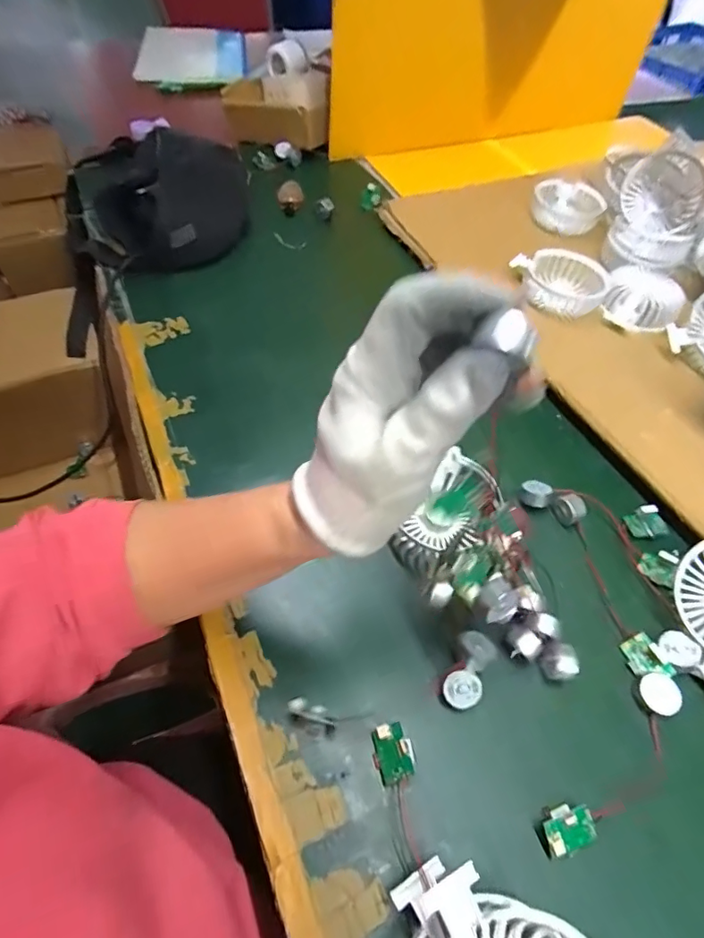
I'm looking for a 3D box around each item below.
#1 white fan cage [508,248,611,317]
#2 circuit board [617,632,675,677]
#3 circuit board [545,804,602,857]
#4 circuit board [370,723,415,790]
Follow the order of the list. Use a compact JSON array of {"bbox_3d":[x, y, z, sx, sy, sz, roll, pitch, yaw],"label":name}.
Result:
[{"bbox_3d":[0.227,-0.205,0.562,0.101,0.039,0.094,1,53,-2],"label":"white fan cage"},{"bbox_3d":[0.198,0.128,0.341,0.022,0.004,0.030,-32,51,6],"label":"circuit board"},{"bbox_3d":[0.121,0.199,0.280,0.031,0.009,0.020,-12,55,-12],"label":"circuit board"},{"bbox_3d":[0.024,0.167,0.297,0.025,0.005,0.030,-28,54,9],"label":"circuit board"}]

